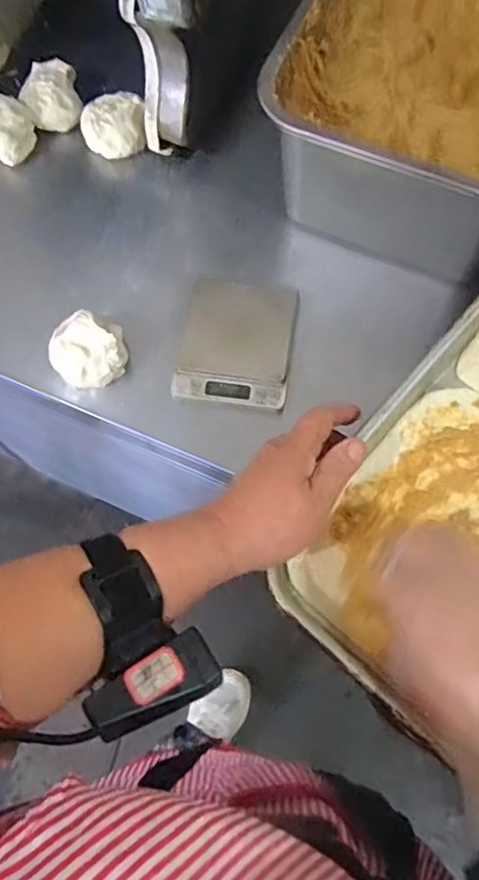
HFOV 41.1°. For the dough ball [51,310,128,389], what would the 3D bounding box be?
[{"bbox_3d":[-0.138,-0.081,0.580,0.069,0.048,0.059,-6,71,0],"label":"dough ball"}]

